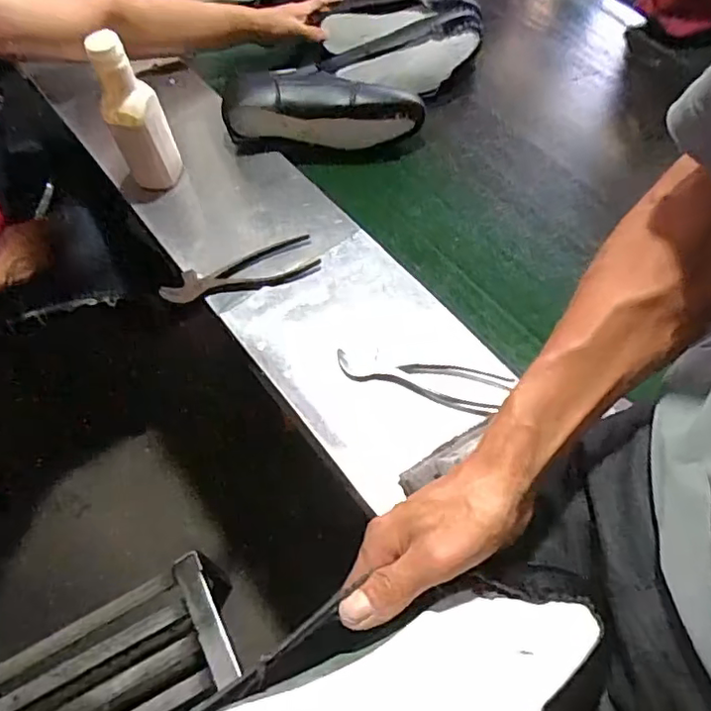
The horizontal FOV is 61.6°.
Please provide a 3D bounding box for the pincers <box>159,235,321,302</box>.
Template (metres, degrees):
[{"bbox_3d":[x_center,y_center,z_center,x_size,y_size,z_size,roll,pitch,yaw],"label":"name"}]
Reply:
[{"bbox_3d":[-0.144,-0.104,0.745,0.195,0.014,0.057,-16,59,-8],"label":"pincers"}]

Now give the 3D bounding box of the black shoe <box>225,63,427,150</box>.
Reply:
[{"bbox_3d":[-0.042,-0.359,0.865,0.277,0.078,0.090,-4,58,-1],"label":"black shoe"}]

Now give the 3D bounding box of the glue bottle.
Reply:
[{"bbox_3d":[-0.282,-0.307,0.769,0.072,0.197,0.058,-25,61,-13],"label":"glue bottle"}]

